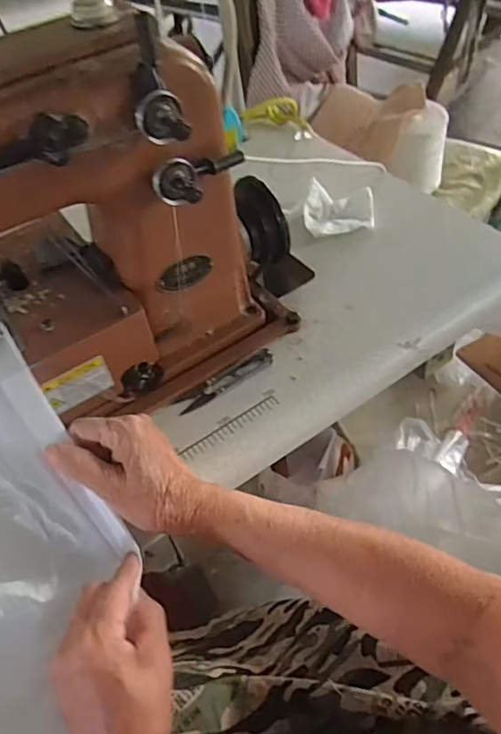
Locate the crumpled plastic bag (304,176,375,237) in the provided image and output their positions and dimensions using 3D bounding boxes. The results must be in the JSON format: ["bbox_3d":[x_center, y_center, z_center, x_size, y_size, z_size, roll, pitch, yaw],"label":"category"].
[{"bbox_3d":[0.107,-0.192,0.650,0.081,0.018,0.081,1,51,7],"label":"crumpled plastic bag"}]

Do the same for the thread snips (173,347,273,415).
[{"bbox_3d":[-0.023,0.010,0.505,0.102,0.006,0.025,-29,54,-17],"label":"thread snips"}]

